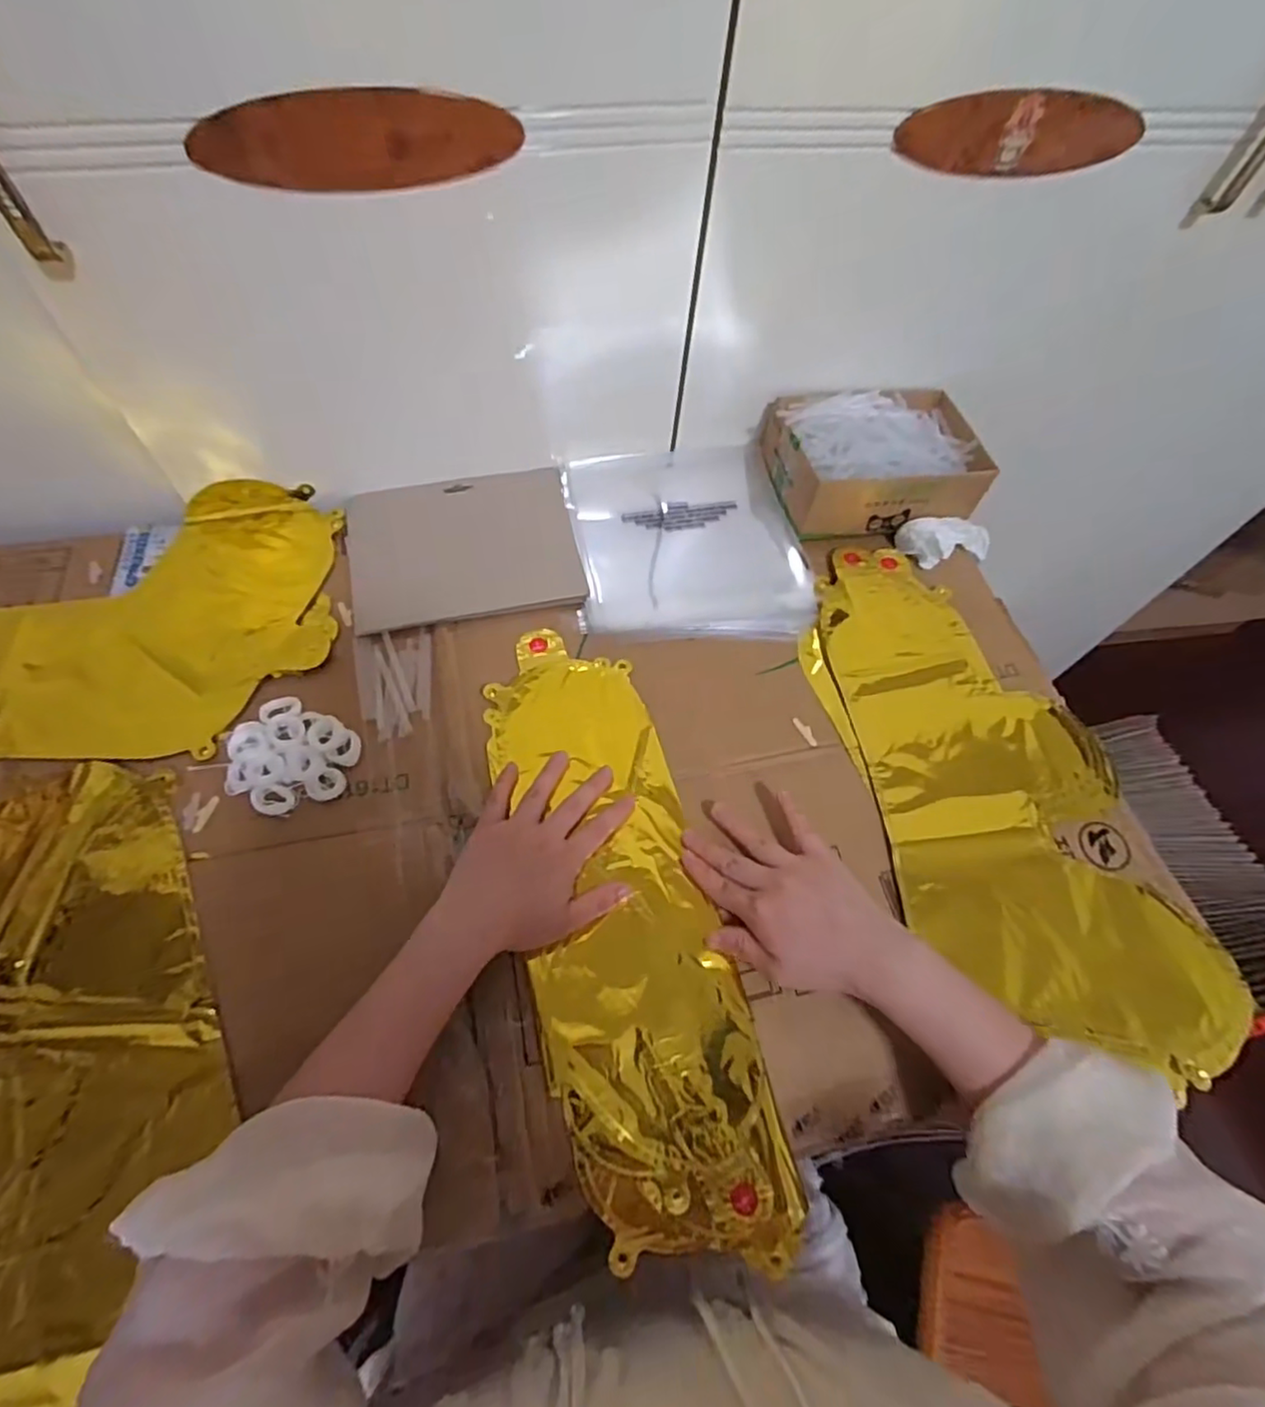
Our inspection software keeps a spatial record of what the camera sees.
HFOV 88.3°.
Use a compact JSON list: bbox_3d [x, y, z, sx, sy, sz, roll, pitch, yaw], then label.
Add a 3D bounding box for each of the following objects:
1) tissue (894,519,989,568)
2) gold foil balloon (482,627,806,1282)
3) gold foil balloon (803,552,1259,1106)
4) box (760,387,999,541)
[{"bbox_3d":[0.307,-0.156,0.626,0.104,0.029,0.042,-8,59,-23],"label":"tissue"},{"bbox_3d":[-0.013,0.132,0.460,0.129,0.009,0.423,-12,63,-11],"label":"gold foil balloon"},{"bbox_3d":[0.278,0.049,0.510,0.203,0.014,0.432,-10,62,-9],"label":"gold foil balloon"},{"bbox_3d":[0.230,-0.236,0.626,0.189,0.078,0.137,-7,62,-7],"label":"box"}]

